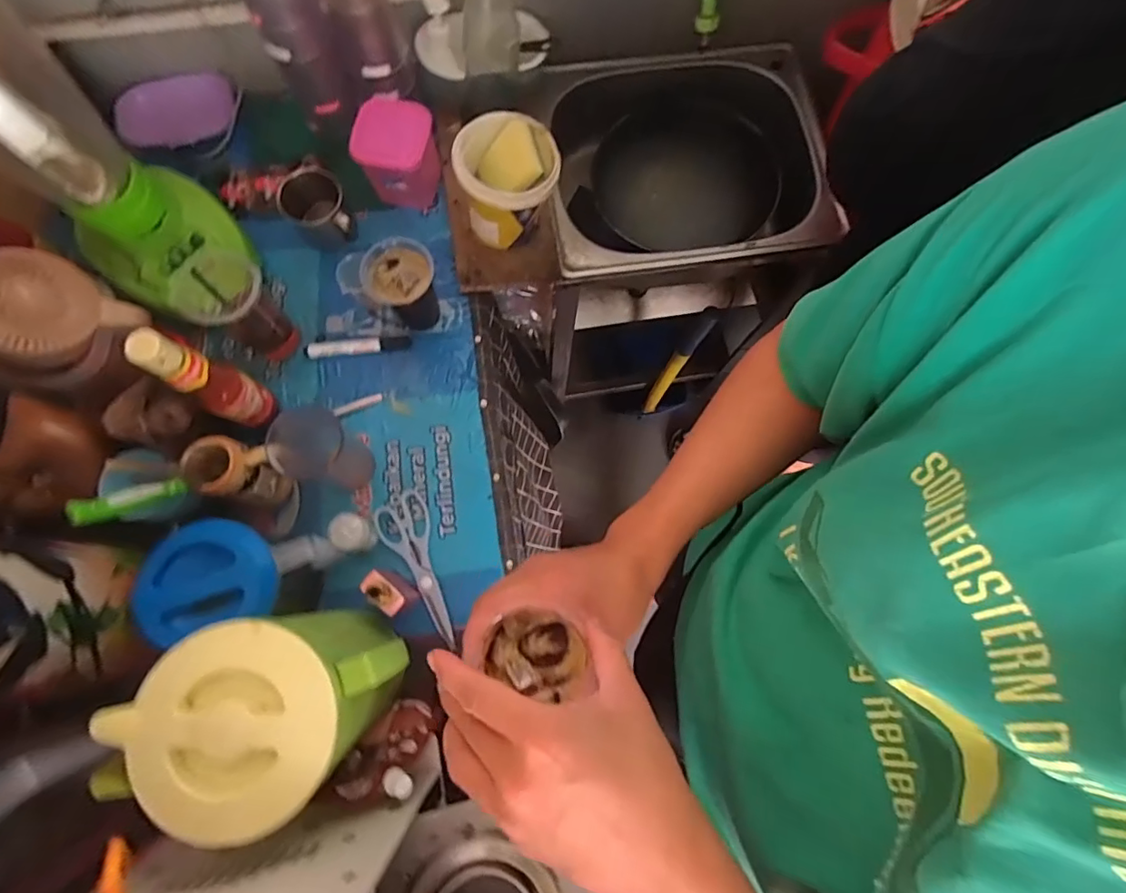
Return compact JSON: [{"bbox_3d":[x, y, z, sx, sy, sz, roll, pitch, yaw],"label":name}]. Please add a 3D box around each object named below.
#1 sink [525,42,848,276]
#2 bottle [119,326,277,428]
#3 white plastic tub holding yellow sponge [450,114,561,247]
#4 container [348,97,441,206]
[{"bbox_3d":[0.220,-0.465,0.935,0.493,0.181,0.402,-6,75,-3],"label":"sink"},{"bbox_3d":[-0.404,-0.075,0.615,0.044,0.194,0.056,28,76,6],"label":"bottle"},{"bbox_3d":[-0.071,-0.355,0.718,0.125,0.119,0.118,4,75,0],"label":"white plastic tub holding yellow sponge"},{"bbox_3d":[-0.236,-0.416,0.768,0.105,0.105,0.111,11,75,1],"label":"container"}]

